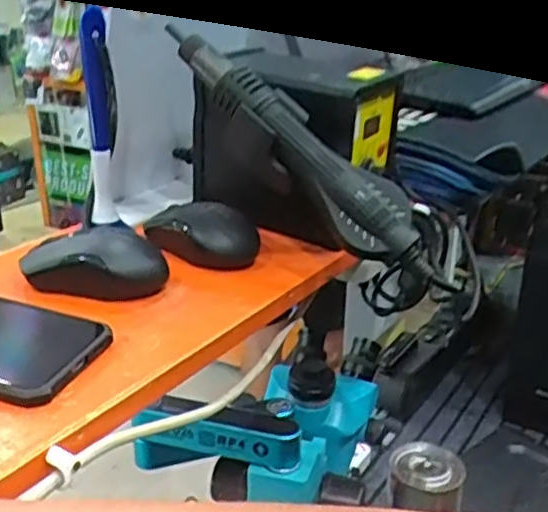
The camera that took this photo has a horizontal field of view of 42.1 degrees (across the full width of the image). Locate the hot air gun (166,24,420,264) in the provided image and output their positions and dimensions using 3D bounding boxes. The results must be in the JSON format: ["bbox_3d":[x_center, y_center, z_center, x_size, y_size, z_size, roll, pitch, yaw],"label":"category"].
[{"bbox_3d":[0.009,-0.093,0.556,0.263,0.043,0.044,46,40,16],"label":"hot air gun"}]

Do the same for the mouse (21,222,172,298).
[{"bbox_3d":[-0.129,0.004,0.515,0.102,0.037,0.052,3,22,8],"label":"mouse"}]

